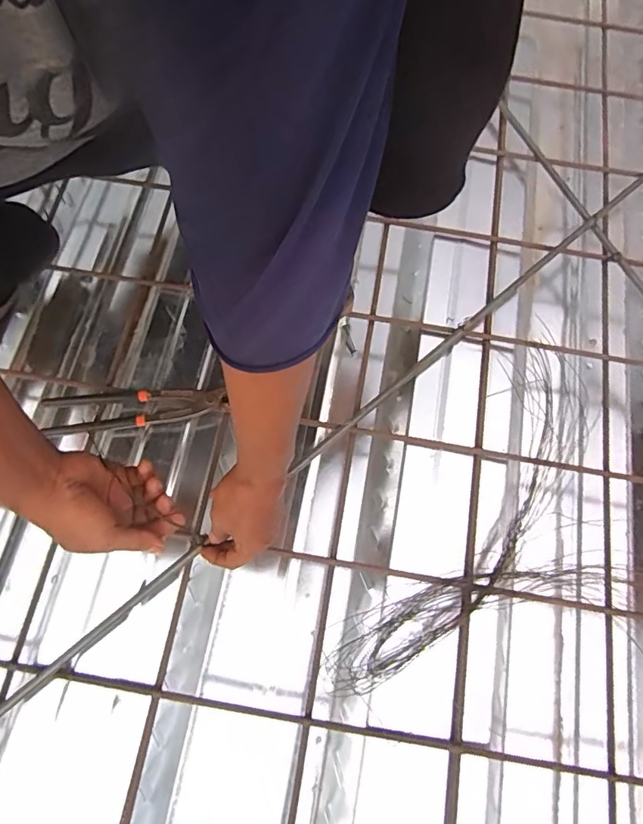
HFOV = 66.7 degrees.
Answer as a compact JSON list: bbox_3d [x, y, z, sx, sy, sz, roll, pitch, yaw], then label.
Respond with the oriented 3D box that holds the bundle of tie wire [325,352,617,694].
[{"bbox_3d":[0.210,0.150,0.526,0.185,0.033,0.438,36,72,8],"label":"bundle of tie wire"}]

